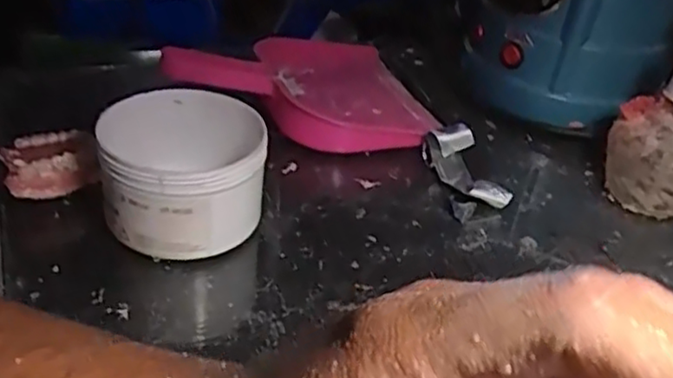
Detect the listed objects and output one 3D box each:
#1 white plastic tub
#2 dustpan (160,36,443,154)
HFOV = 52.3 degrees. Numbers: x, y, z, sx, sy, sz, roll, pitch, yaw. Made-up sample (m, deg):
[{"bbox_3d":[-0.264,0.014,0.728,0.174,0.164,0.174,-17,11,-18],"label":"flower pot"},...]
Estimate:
[{"bbox_3d":[-0.091,-0.010,0.399,0.089,0.063,0.099,-1,35,-13],"label":"white plastic tub"},{"bbox_3d":[-0.025,-0.088,0.542,0.197,0.042,0.146,7,34,-1],"label":"dustpan"}]

